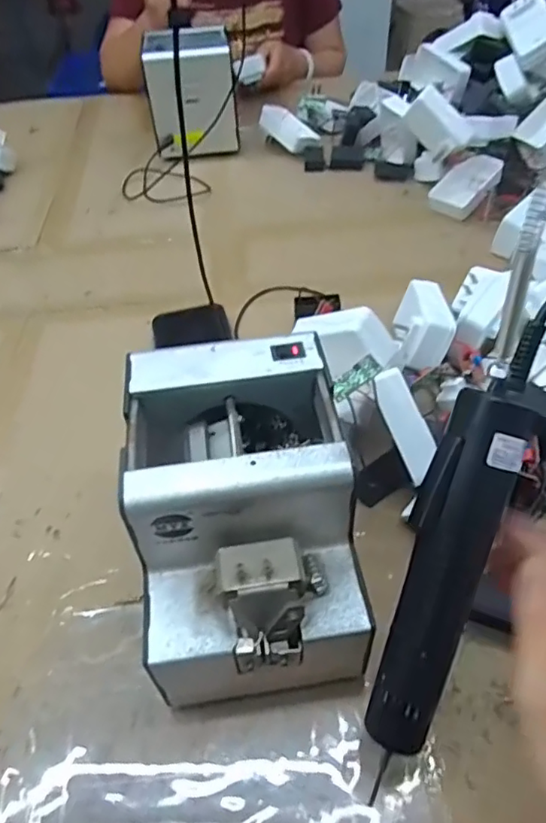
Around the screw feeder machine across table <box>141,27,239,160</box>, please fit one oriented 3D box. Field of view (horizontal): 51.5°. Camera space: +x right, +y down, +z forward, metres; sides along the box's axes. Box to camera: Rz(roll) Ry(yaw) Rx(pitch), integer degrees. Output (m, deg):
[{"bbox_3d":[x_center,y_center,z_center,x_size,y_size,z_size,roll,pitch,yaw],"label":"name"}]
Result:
[{"bbox_3d":[-0.121,-0.482,0.853,0.126,0.126,0.147,-7,48,-3],"label":"screw feeder machine across table"}]

